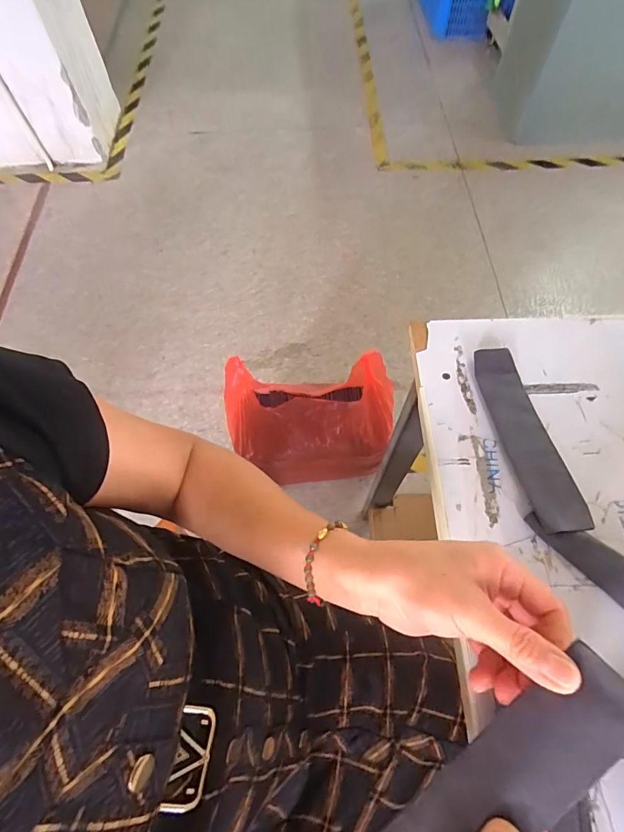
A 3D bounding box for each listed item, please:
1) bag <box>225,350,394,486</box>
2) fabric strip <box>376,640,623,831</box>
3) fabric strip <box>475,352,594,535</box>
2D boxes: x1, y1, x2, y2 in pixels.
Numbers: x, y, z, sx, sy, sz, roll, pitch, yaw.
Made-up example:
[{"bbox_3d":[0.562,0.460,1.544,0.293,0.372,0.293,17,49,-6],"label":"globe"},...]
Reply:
[{"bbox_3d":[-0.006,-0.013,0.944,0.354,0.265,0.198,-2,63,1],"label":"bag"},{"bbox_3d":[0.094,0.200,0.221,0.183,0.006,0.044,-43,47,3],"label":"fabric strip"},{"bbox_3d":[0.197,0.016,0.388,0.042,0.017,0.181,-10,63,-3],"label":"fabric strip"}]

